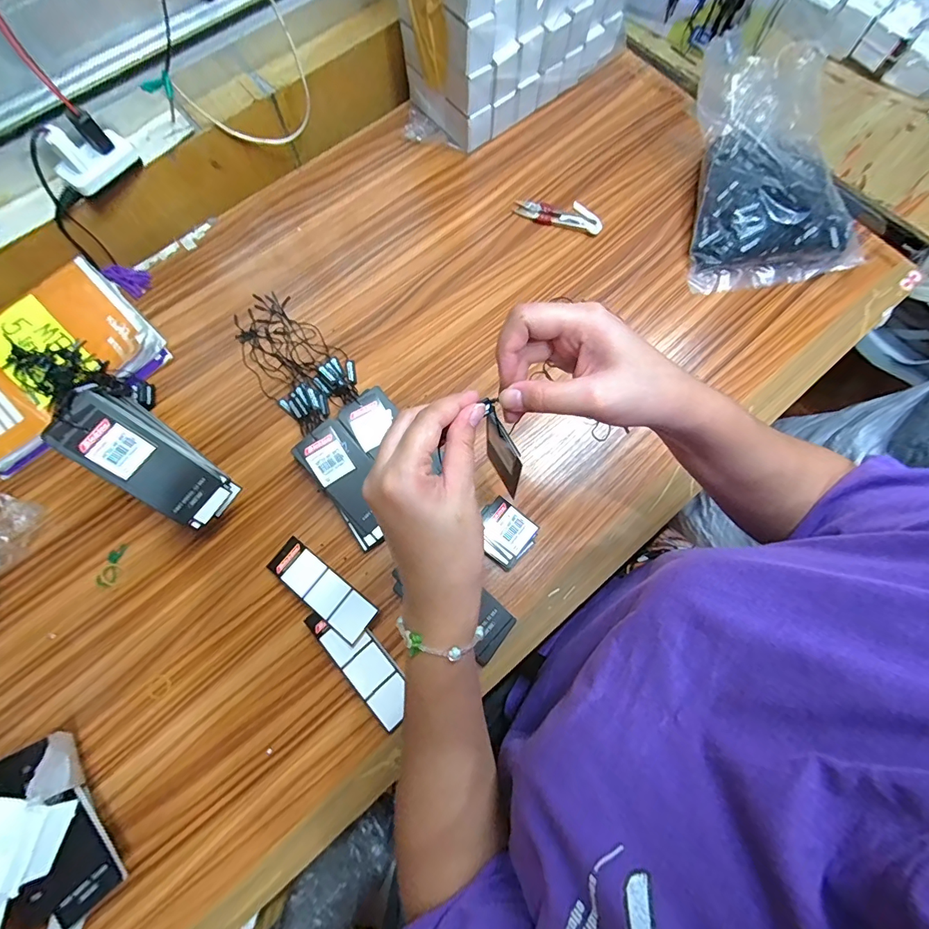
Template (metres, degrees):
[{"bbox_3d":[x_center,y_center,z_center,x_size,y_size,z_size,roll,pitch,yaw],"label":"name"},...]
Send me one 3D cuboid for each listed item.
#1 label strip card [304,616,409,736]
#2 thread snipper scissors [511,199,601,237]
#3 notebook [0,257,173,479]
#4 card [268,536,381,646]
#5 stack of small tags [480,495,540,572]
[{"bbox_3d":[-0.088,0.169,0.381,0.038,0.006,0.115,-42,81,-12],"label":"label strip card"},{"bbox_3d":[0.115,-0.307,0.535,0.107,0.008,0.041,19,75,5],"label":"thread snipper scissors"},{"bbox_3d":[-0.441,-0.108,0.466,0.205,0.030,0.143,-41,78,-11],"label":"notebook"},{"bbox_3d":[-0.133,0.112,0.403,0.117,0.006,0.037,32,71,22],"label":"card"},{"bbox_3d":[0.037,0.066,0.423,0.055,0.019,0.051,39,77,10],"label":"stack of small tags"}]

